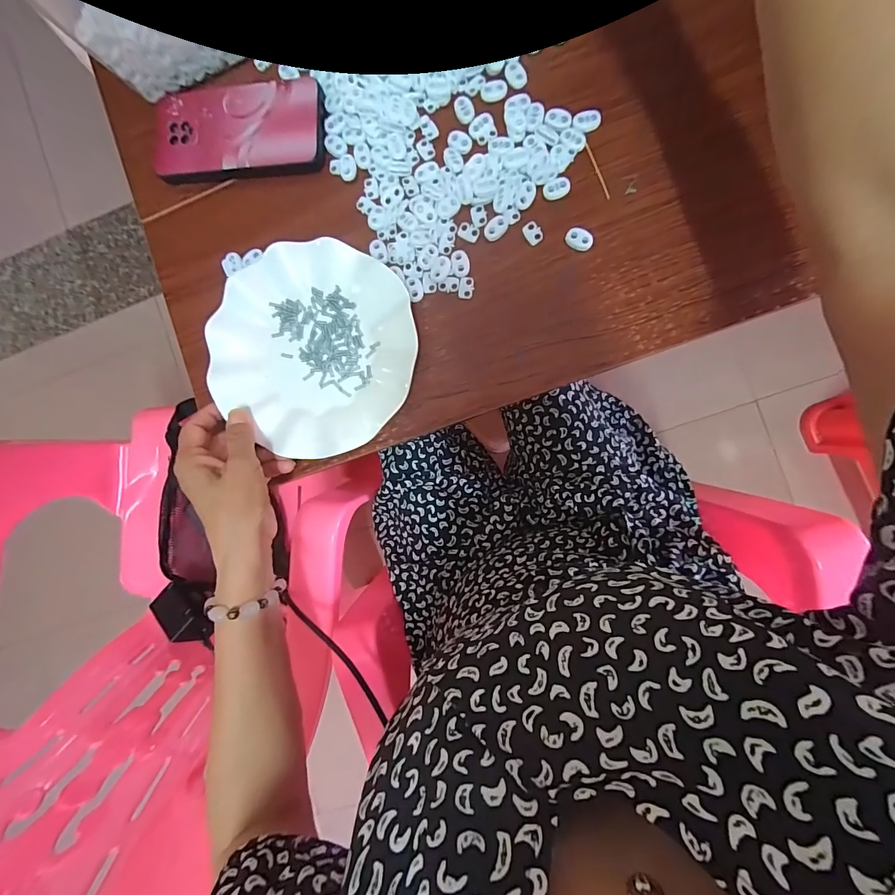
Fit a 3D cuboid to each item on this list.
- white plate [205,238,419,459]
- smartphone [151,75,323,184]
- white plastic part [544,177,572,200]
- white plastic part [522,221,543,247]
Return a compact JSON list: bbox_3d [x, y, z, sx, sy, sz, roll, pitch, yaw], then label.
[{"bbox_3d":[-0.120,-0.090,0.350,0.186,0.024,0.177,0,91,6],"label":"white plate"},{"bbox_3d":[-0.195,-0.300,0.368,0.162,0.008,0.083,2,91,6],"label":"smartphone"},{"bbox_3d":[0.094,-0.222,0.337,0.023,0.004,0.015,-20,89,6],"label":"white plastic part"},{"bbox_3d":[0.074,-0.186,0.338,0.014,0.004,0.019,-31,87,6],"label":"white plastic part"}]

